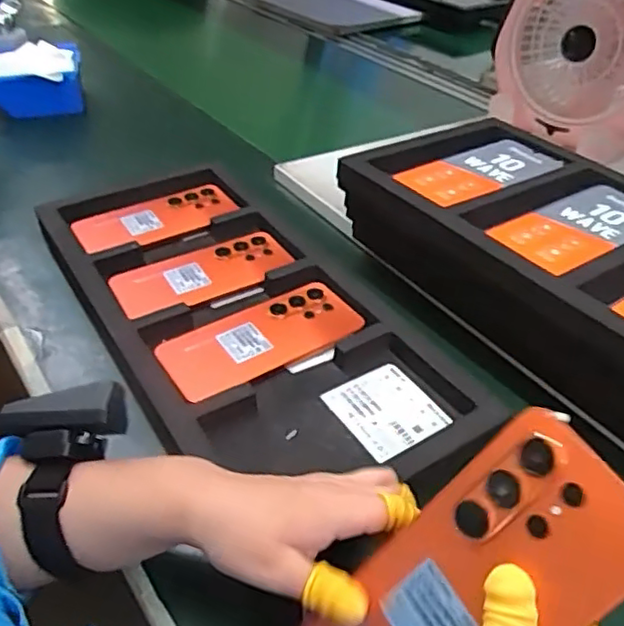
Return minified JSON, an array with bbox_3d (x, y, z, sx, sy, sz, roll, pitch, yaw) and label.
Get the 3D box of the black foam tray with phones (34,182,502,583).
[{"bbox_3d":[-0.076,-0.004,0.561,0.208,0.033,0.475,-21,45,-27],"label":"black foam tray with phones"}]

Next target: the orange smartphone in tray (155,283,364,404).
[{"bbox_3d":[-0.041,0.021,0.533,0.169,0.012,0.089,-22,46,-28],"label":"orange smartphone in tray"}]

